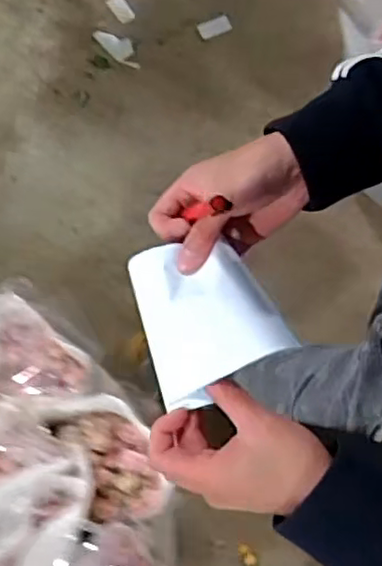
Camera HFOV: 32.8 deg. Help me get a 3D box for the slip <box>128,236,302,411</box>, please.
[{"bbox_3d":[0.004,0.015,0.413,0.081,0.040,0.100,-27,81,-6],"label":"slip"}]

